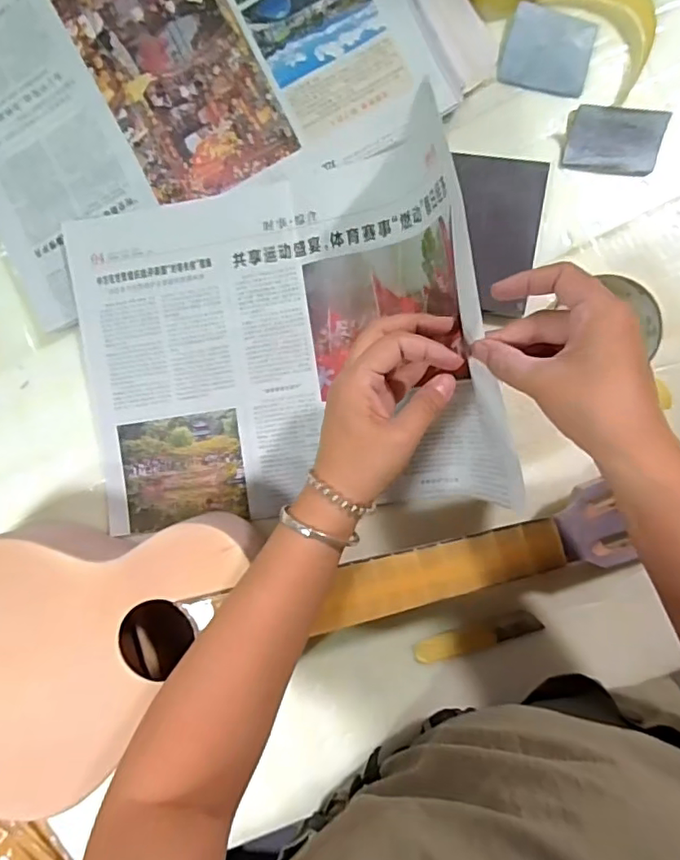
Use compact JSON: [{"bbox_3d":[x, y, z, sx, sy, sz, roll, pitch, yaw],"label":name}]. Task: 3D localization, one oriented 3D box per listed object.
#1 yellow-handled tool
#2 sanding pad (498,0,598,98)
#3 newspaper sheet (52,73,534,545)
[{"bbox_3d":[0.109,0.165,0.446,0.098,0.005,0.021,-17,88,6],"label":"yellow-handled tool"},{"bbox_3d":[0.165,-0.301,0.439,0.068,0.015,0.064,18,92,6],"label":"sanding pad"},{"bbox_3d":[-0.058,-0.072,0.413,0.321,0.107,0.283,-7,89,6],"label":"newspaper sheet"}]

